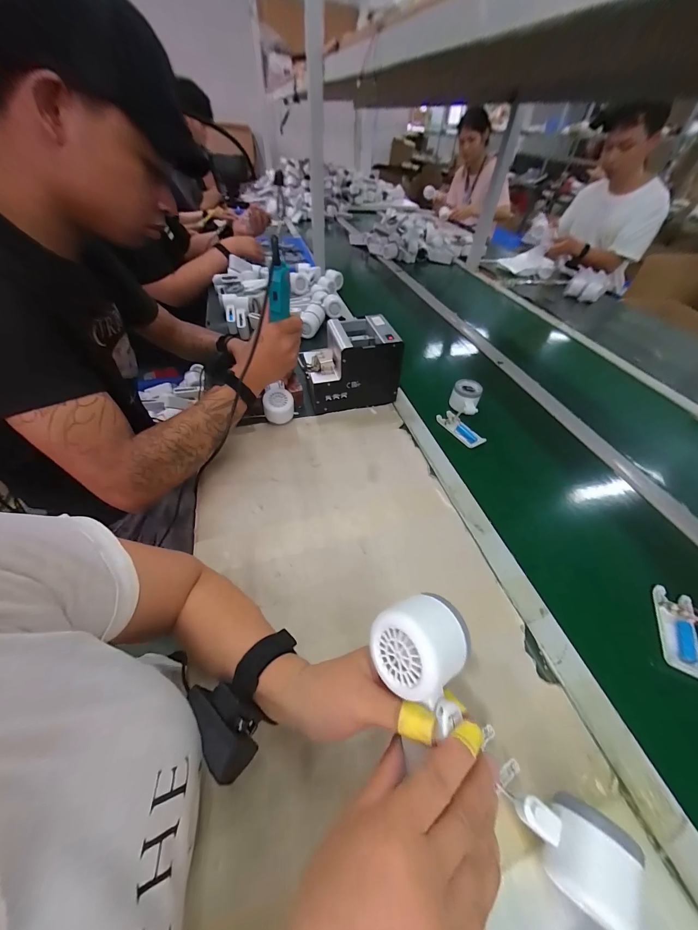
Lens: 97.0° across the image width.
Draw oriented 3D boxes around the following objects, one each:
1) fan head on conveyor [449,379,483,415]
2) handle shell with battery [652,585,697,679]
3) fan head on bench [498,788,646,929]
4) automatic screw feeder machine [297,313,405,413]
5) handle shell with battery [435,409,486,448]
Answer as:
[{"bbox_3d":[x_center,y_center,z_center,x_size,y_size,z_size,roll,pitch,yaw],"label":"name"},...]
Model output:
[{"bbox_3d":[0.254,-0.148,0.674,0.058,0.045,0.069,15,48,9],"label":"fan head on conveyor"},{"bbox_3d":[0.423,0.213,0.392,0.049,0.020,0.102,2,45,39],"label":"handle shell with battery"},{"bbox_3d":[0.177,0.308,0.252,0.077,0.056,0.057,30,52,21],"label":"fan head on bench"},{"bbox_3d":[0.003,-0.209,0.658,0.179,0.159,0.119,-6,48,-10],"label":"automatic screw feeder machine"},{"bbox_3d":[0.230,-0.075,0.642,0.038,0.014,0.107,-20,52,-22],"label":"handle shell with battery"}]

